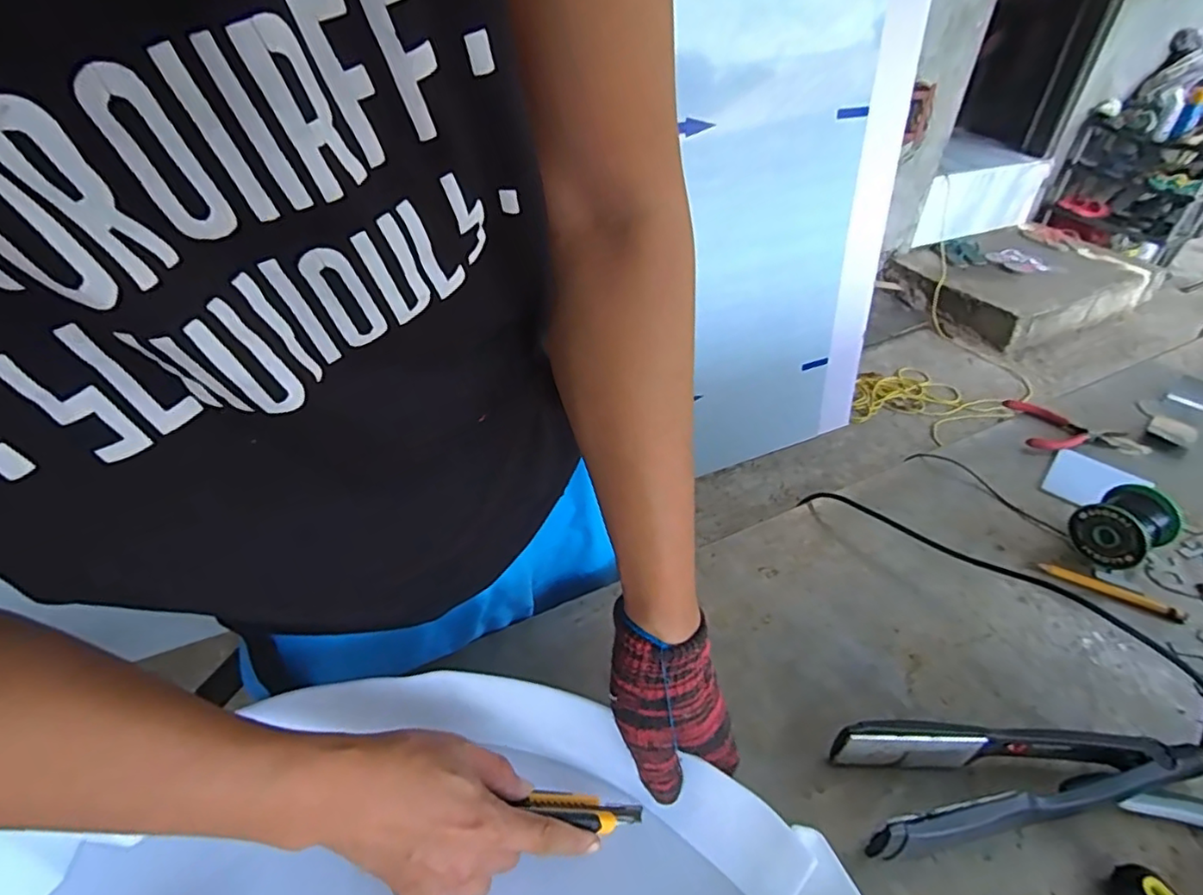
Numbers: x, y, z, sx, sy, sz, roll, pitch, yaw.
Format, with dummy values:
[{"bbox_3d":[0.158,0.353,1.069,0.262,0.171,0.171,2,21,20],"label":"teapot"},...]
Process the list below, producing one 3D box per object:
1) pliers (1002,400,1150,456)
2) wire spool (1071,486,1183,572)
[{"bbox_3d":[0.642,-0.024,0.807,0.162,0.020,0.103,11,41,9],"label":"pliers"},{"bbox_3d":[0.552,0.084,0.636,0.080,0.064,0.069,-17,44,-22],"label":"wire spool"}]

